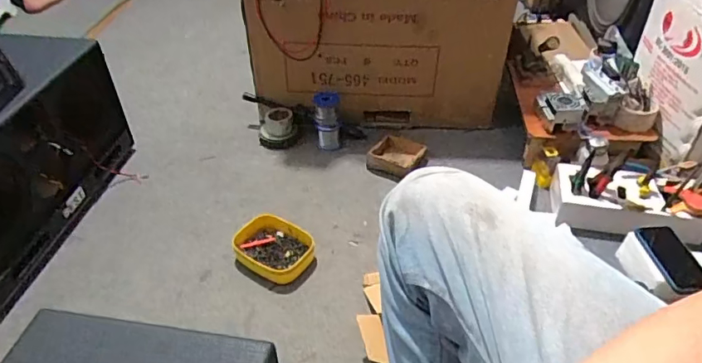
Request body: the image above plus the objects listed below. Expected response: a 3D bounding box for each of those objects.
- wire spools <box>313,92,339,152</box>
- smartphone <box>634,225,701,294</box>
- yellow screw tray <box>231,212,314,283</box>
[{"bbox_3d":[-0.056,-0.146,1.229,0.058,0.150,0.057,-1,41,1],"label":"wire spools"},{"bbox_3d":[0.554,0.129,0.883,0.064,0.015,0.138,-16,39,6],"label":"smartphone"},{"bbox_3d":[-0.150,0.132,0.987,0.149,0.042,0.124,27,49,29],"label":"yellow screw tray"}]

